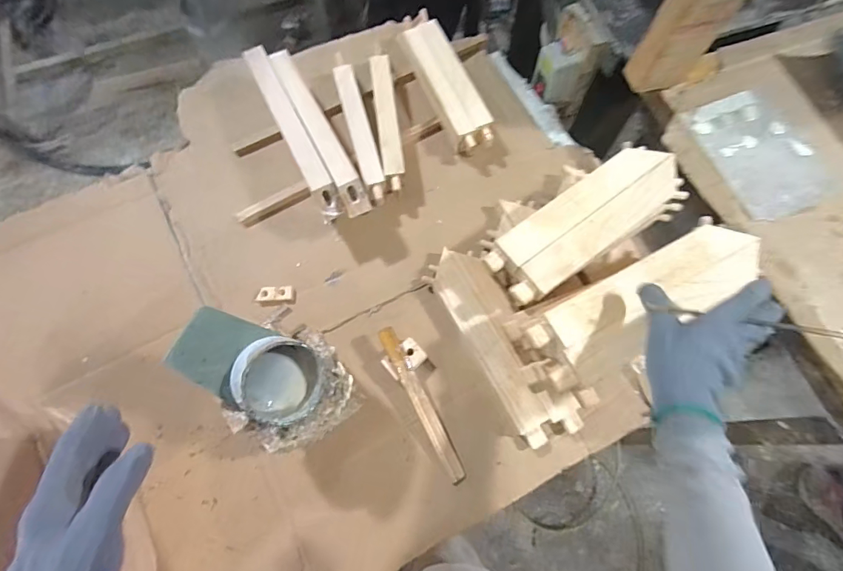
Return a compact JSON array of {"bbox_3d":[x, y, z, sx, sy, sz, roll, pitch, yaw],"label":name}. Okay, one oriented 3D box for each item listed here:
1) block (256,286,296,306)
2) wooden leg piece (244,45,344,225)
[{"bbox_3d":[-0.212,0.015,0.614,0.054,0.013,0.027,-4,71,-1],"label":"block"},{"bbox_3d":[-0.187,-0.227,0.603,0.031,0.037,0.304,-26,73,-8],"label":"wooden leg piece"}]

